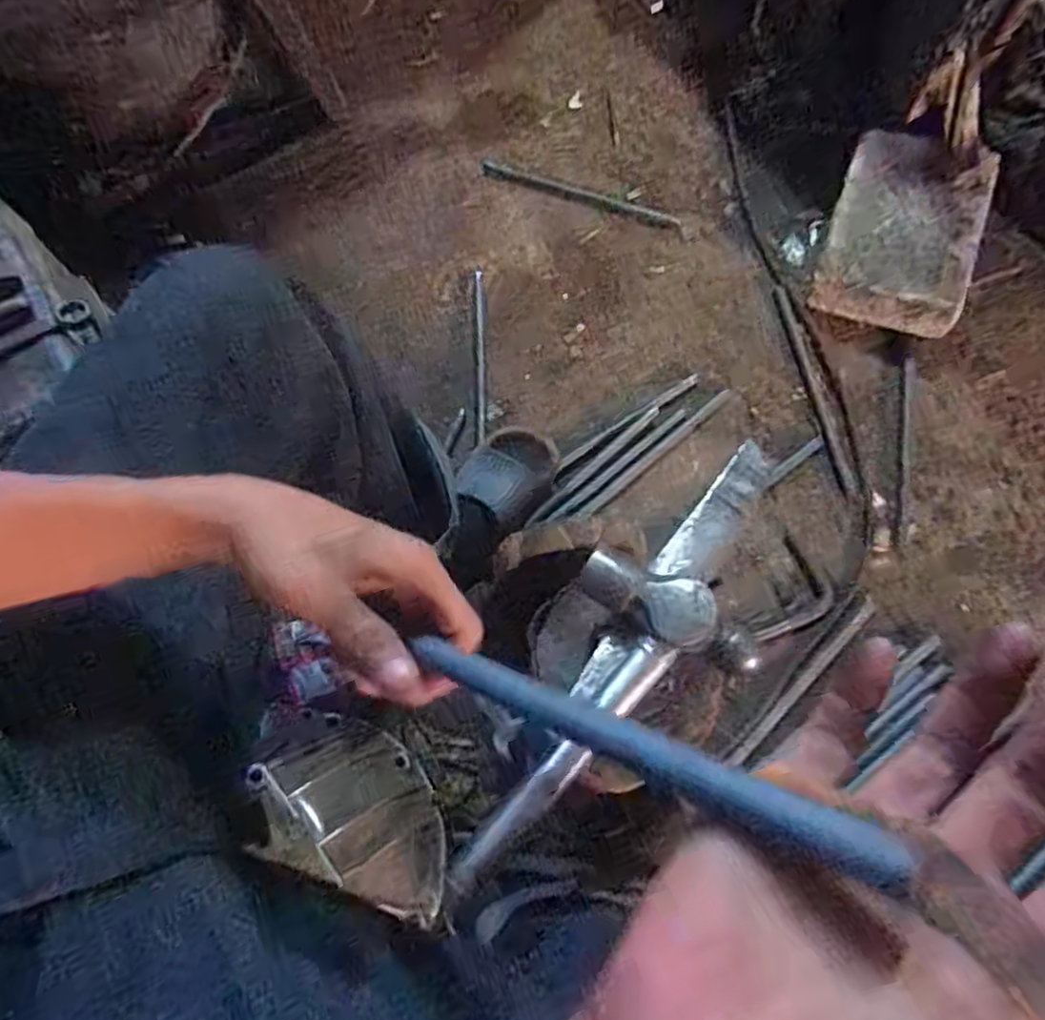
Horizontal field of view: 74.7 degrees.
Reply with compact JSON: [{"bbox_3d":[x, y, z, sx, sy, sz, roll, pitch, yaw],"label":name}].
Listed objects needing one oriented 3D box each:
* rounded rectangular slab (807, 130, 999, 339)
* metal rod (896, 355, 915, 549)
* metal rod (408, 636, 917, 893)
[{"bbox_3d":[0.554,-0.413,0.997,0.199,0.047,0.300,16,77,23],"label":"rounded rectangular slab"},{"bbox_3d":[0.532,-0.087,0.951,0.014,0.006,0.281,12,71,5],"label":"metal rod"},{"bbox_3d":[0.024,0.075,0.237,0.200,0.012,0.014,8,64,49],"label":"metal rod"}]

